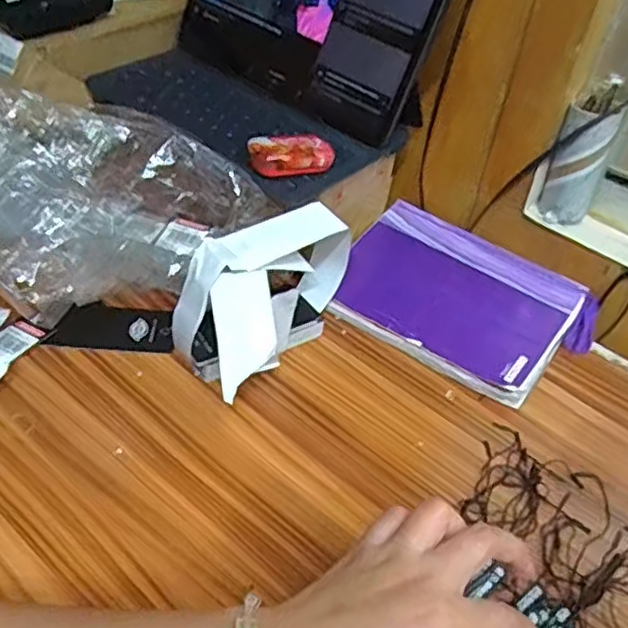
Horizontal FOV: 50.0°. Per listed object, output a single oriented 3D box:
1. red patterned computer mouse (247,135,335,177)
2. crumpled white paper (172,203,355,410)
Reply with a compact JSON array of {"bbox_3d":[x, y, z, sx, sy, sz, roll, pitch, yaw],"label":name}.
[{"bbox_3d":[-0.020,-0.130,0.554,0.067,0.019,0.046,-14,46,-21],"label":"red patterned computer mouse"},{"bbox_3d":[-0.047,-0.011,0.527,0.087,0.102,0.177,22,44,17],"label":"crumpled white paper"}]

